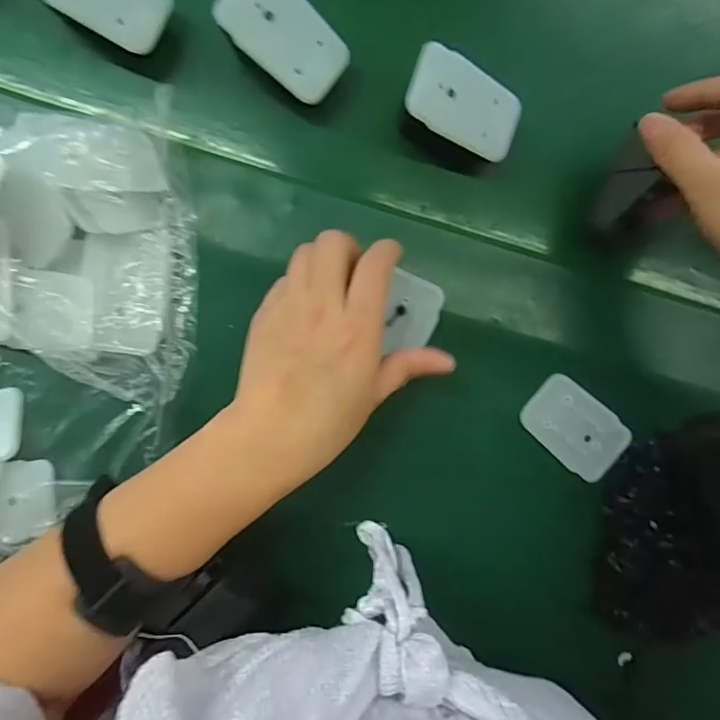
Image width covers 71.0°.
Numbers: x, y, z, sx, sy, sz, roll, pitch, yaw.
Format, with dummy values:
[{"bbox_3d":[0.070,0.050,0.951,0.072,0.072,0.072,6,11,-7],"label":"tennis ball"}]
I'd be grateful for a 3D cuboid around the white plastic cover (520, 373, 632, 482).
[{"bbox_3d":[0.142,0.044,0.328,0.070,0.004,0.045,43,88,-5],"label":"white plastic cover"}]

